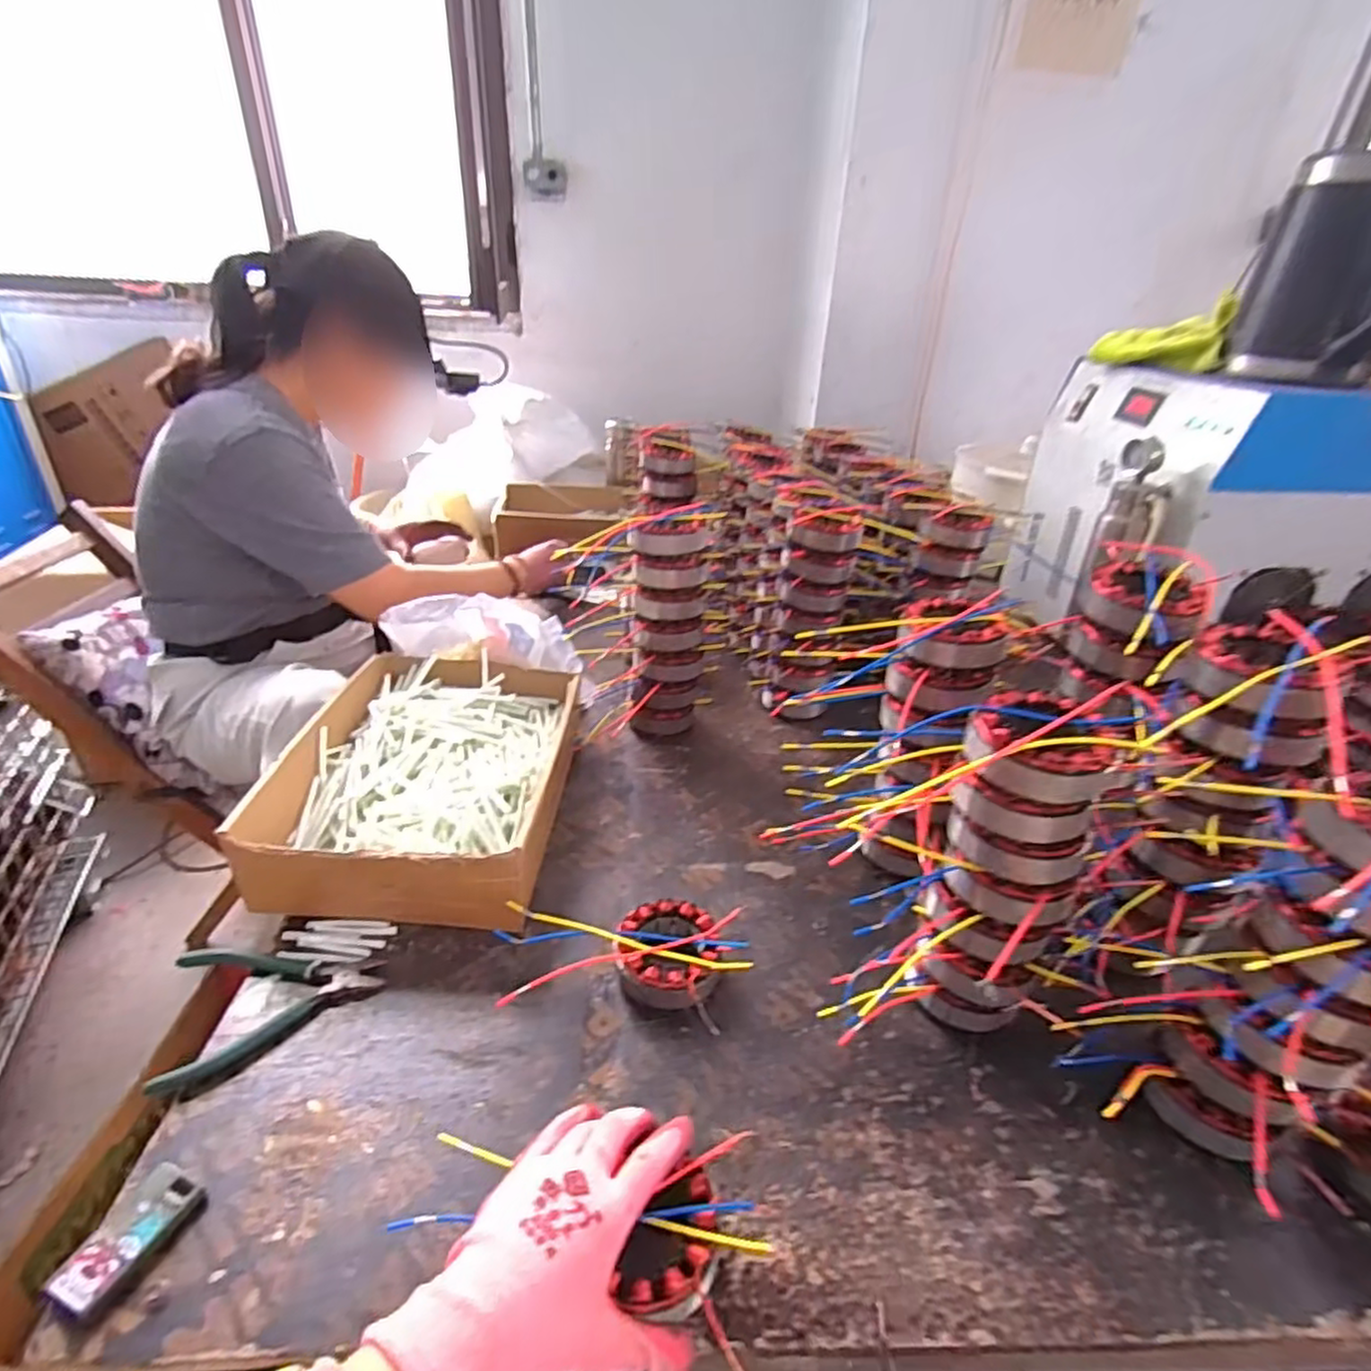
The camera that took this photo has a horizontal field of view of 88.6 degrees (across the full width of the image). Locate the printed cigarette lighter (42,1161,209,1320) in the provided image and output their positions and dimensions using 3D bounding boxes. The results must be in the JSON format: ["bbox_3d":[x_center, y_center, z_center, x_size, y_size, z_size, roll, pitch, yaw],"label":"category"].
[{"bbox_3d":[-0.315,0.312,0.398,0.036,0.013,0.070,15,32,19],"label":"printed cigarette lighter"}]

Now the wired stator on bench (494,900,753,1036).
[{"bbox_3d":[-0.049,0.215,0.564,0.189,0.037,0.104,6,31,5],"label":"wired stator on bench"}]

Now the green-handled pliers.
[{"bbox_3d":[-0.304,0.235,0.527,0.140,0.018,0.108,-8,32,-19],"label":"green-handled pliers"}]

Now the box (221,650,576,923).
[{"bbox_3d":[-0.248,0.090,0.711,0.246,0.090,0.332,3,30,0],"label":"box"}]

